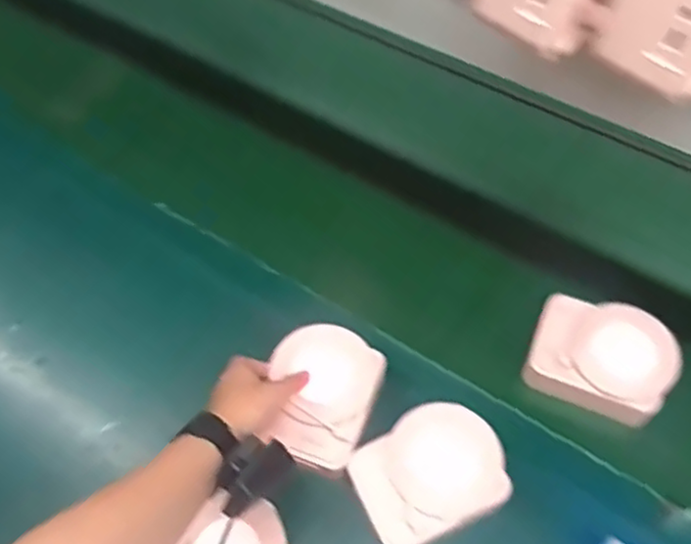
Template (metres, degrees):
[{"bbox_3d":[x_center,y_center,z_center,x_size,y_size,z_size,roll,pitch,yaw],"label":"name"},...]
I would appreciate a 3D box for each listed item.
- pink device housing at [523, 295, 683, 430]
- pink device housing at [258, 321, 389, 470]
[{"bbox_3d":[0.259,0.084,0.699,0.133,0.049,0.100,17,61,13],"label":"pink device housing"},{"bbox_3d":[-0.025,0.112,0.668,0.105,0.028,0.130,19,61,14],"label":"pink device housing"}]

